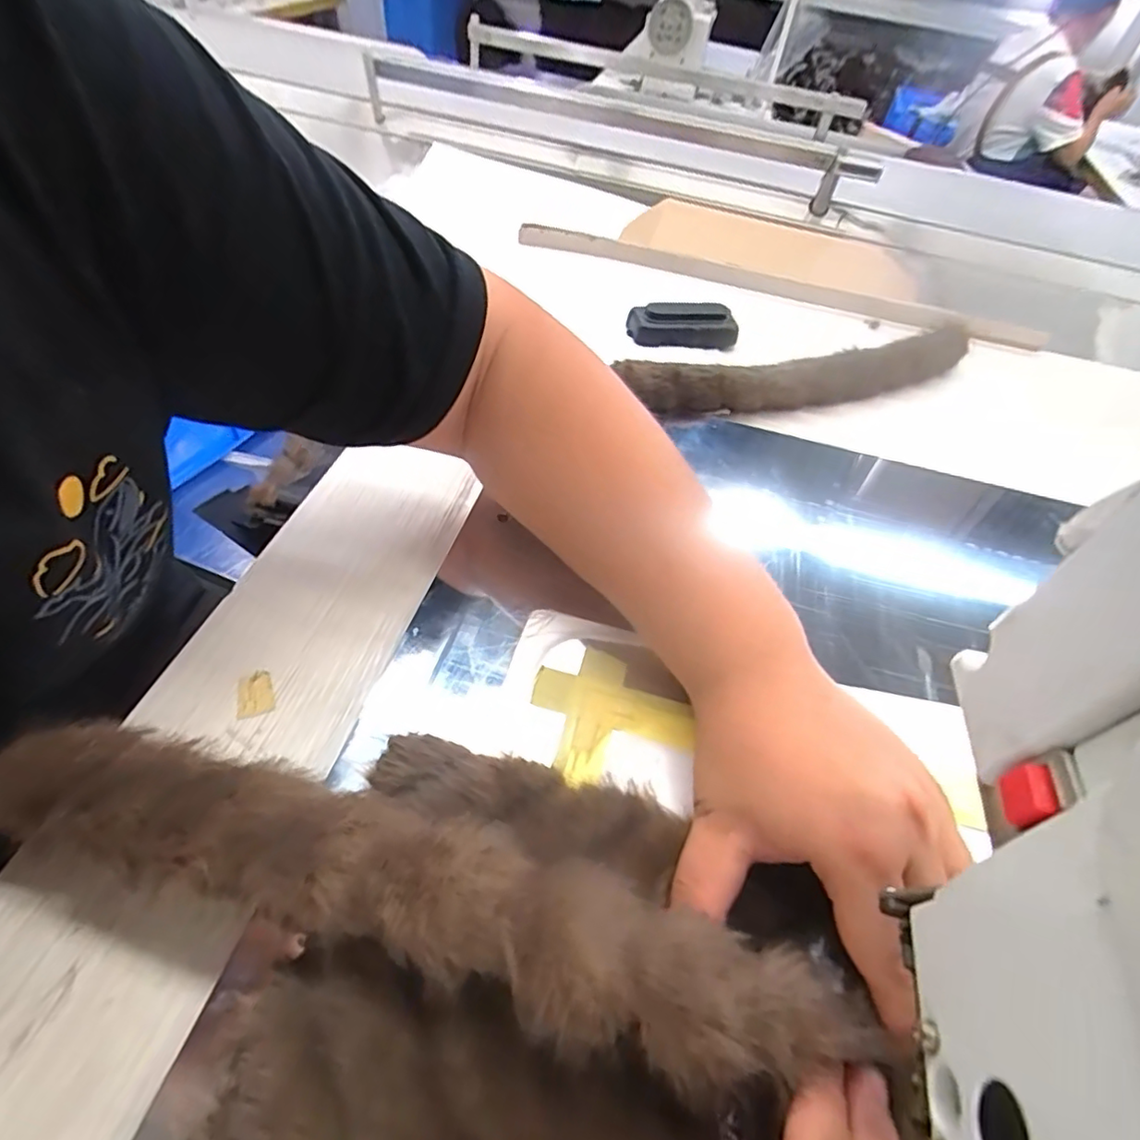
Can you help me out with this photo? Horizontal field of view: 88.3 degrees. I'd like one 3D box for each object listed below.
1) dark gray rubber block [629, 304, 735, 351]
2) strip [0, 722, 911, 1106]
[{"bbox_3d":[0.114,-0.245,0.587,0.105,0.031,0.050,1,51,-7],"label":"dark gray rubber block"},{"bbox_3d":[-0.060,0.115,0.213,0.340,0.043,0.053,14,48,9],"label":"strip"}]

